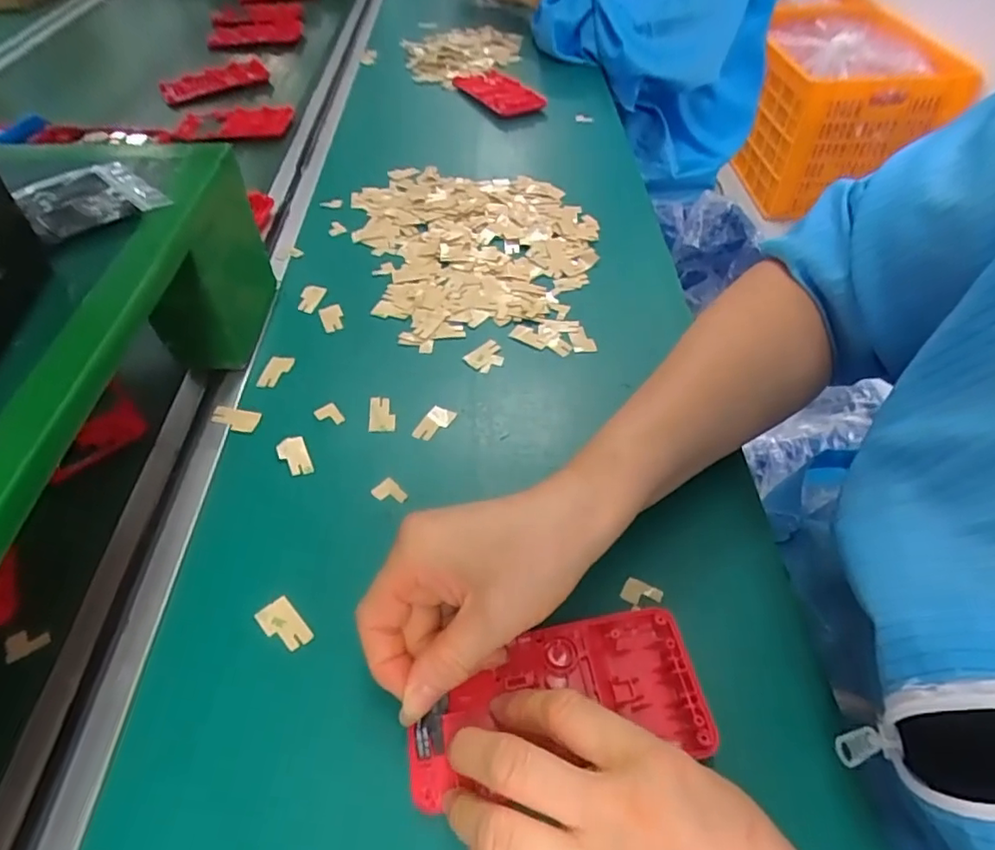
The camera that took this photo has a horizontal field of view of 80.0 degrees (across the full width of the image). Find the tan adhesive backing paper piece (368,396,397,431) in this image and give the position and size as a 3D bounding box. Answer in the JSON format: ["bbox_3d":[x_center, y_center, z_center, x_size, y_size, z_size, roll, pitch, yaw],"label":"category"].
[{"bbox_3d":[-0.070,-0.008,0.364,0.016,0.004,0.028,3,46,-11],"label":"tan adhesive backing paper piece"}]

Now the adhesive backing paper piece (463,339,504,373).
[{"bbox_3d":[-0.007,-0.046,0.400,0.027,0.004,0.022,-33,58,-27],"label":"adhesive backing paper piece"}]

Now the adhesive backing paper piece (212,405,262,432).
[{"bbox_3d":[-0.158,-0.004,0.358,0.027,0.004,0.015,5,49,2],"label":"adhesive backing paper piece"}]

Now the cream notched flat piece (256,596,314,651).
[{"bbox_3d":[-0.100,0.094,0.277,0.015,0.004,0.028,-35,59,-28],"label":"cream notched flat piece"}]

